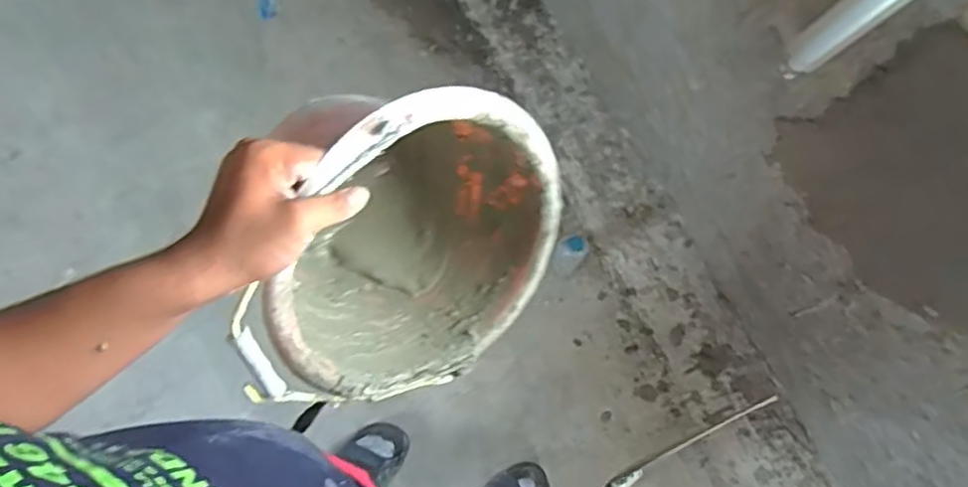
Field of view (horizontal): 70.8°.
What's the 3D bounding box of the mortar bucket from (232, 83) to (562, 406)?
[{"bbox_3d":[-0.113,-0.029,0.668,0.240,0.290,0.304,36,101,41],"label":"mortar bucket"}]

